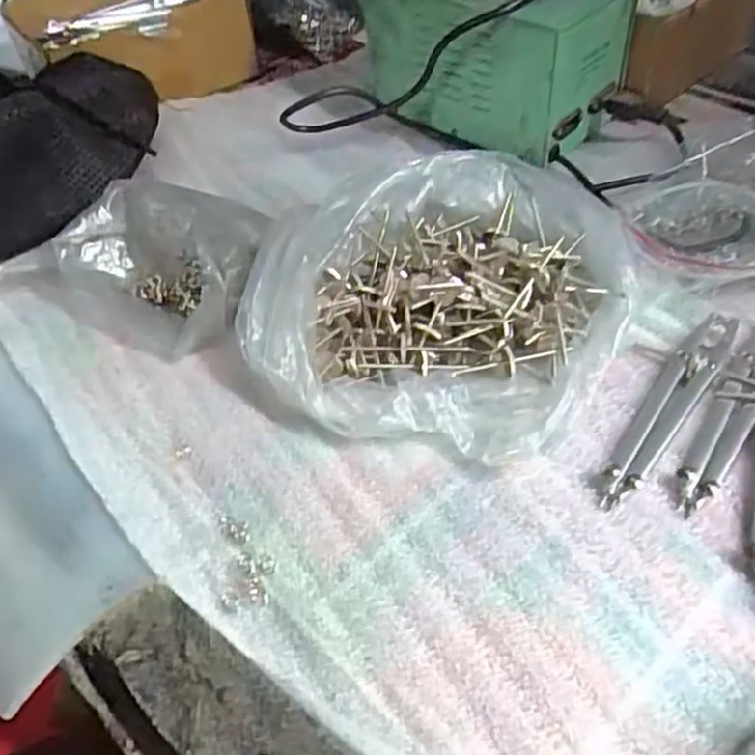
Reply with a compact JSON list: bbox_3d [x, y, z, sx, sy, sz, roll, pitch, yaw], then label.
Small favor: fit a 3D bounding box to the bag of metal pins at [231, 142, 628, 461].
[{"bbox_3d":[0.030,-0.047,0.378,0.186,0.041,0.183,13,50,16],"label":"bag of metal pins"}]

